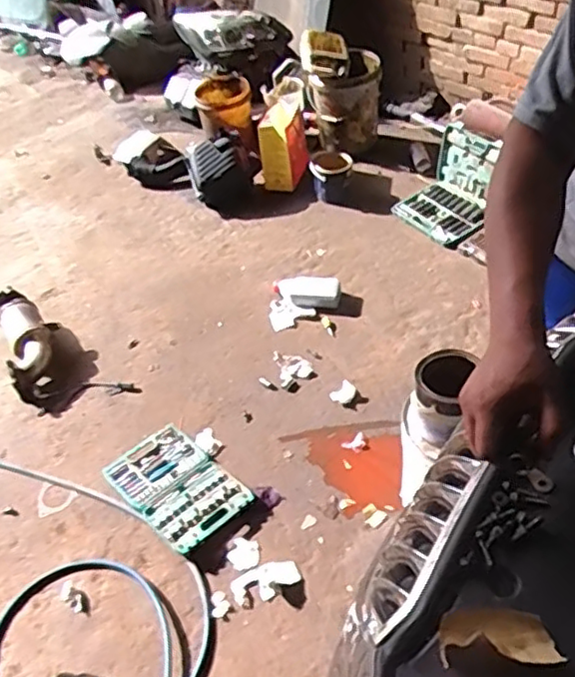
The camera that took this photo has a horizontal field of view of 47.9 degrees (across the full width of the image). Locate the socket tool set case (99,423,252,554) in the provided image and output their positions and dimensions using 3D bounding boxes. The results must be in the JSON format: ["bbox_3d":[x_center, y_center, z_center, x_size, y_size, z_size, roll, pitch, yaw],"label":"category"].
[{"bbox_3d":[-0.308,0.409,1.805,0.381,0.034,0.242,32,58,31],"label":"socket tool set case"}]

